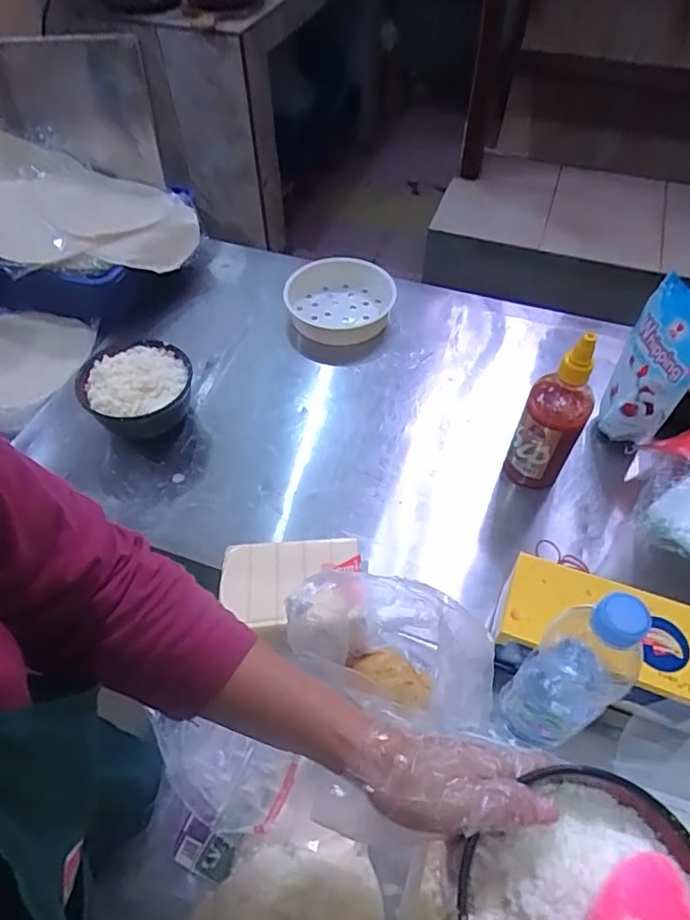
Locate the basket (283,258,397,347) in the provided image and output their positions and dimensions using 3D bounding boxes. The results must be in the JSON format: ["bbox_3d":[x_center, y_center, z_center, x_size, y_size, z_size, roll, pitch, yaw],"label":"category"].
[{"bbox_3d":[-0.010,-0.247,0.905,0.169,0.056,0.153,2,53,2],"label":"basket"}]

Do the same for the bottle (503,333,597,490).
[{"bbox_3d":[0.238,-0.047,0.653,0.067,0.213,0.051,23,56,16],"label":"bottle"}]

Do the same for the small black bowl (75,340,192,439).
[{"bbox_3d":[-0.270,-0.083,0.762,0.136,0.078,0.122,-21,56,-15],"label":"small black bowl"}]

